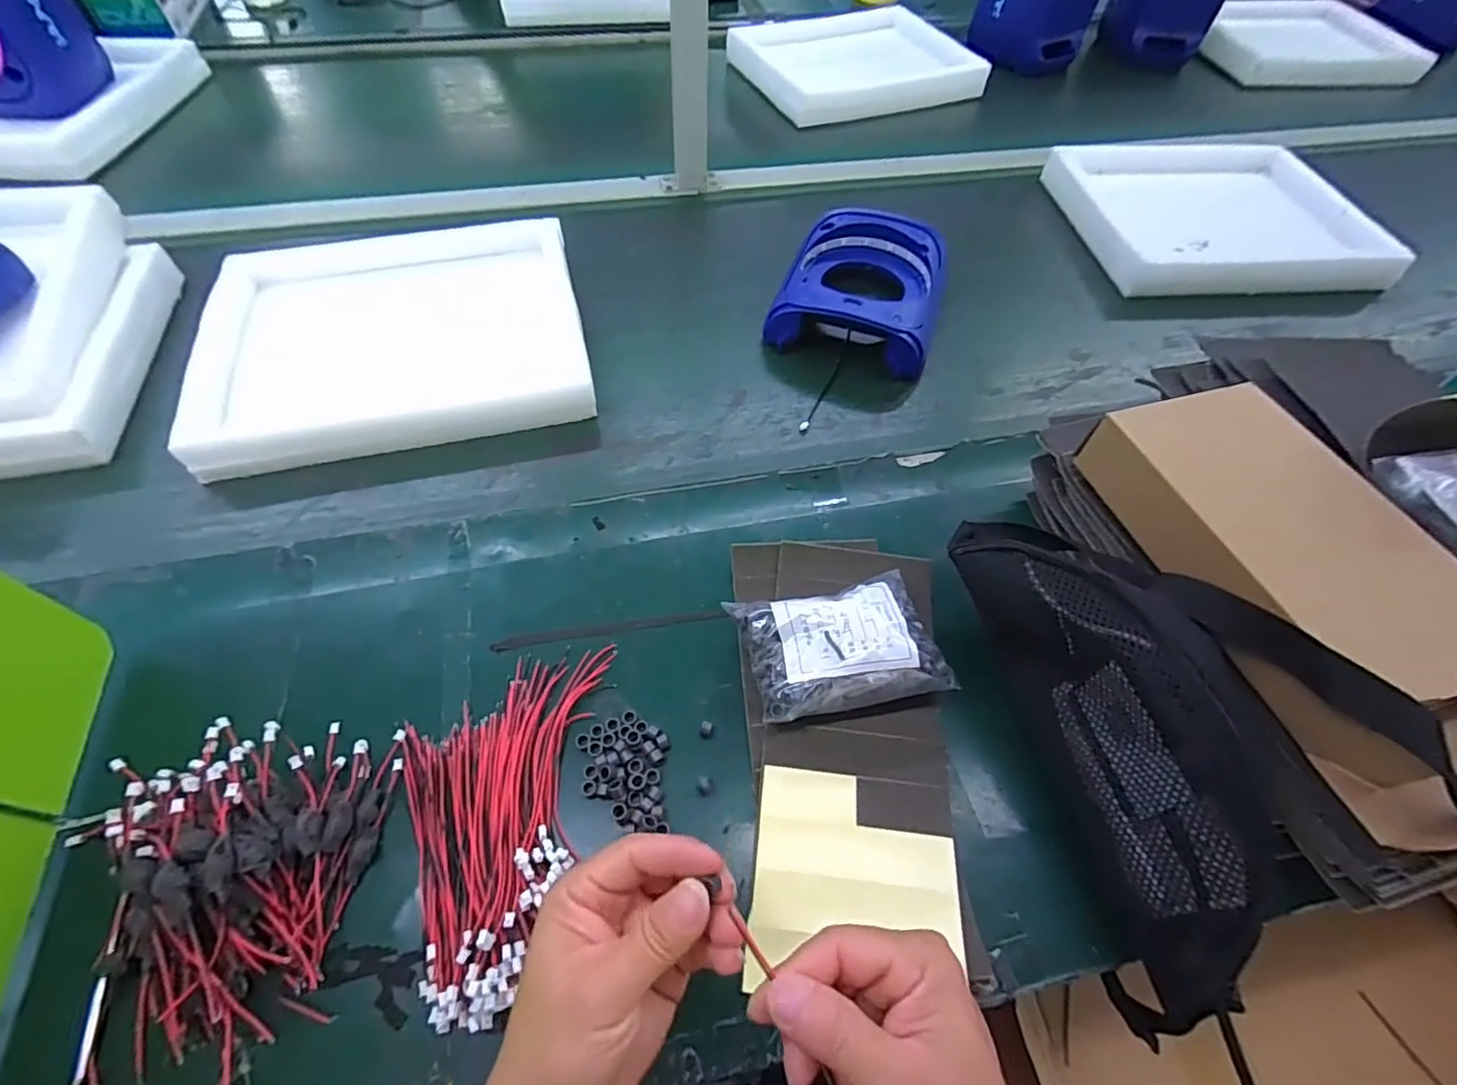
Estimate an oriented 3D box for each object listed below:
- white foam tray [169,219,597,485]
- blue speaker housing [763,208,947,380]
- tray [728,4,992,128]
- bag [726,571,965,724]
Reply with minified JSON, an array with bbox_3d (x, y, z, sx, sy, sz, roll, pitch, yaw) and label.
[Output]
[{"bbox_3d":[-0.340,-0.224,0.640,0.354,0.057,0.296,-13,56,-11],"label":"white foam tray"},{"bbox_3d":[0.152,-0.285,0.694,0.182,0.073,0.208,18,56,11],"label":"blue speaker housing"},{"bbox_3d":[0.203,-0.806,1.027,0.356,0.063,0.291,-17,57,-14],"label":"tray"},{"bbox_3d":[0.077,0.072,0.438,0.134,0.054,0.096,-9,55,-8],"label":"bag"}]

